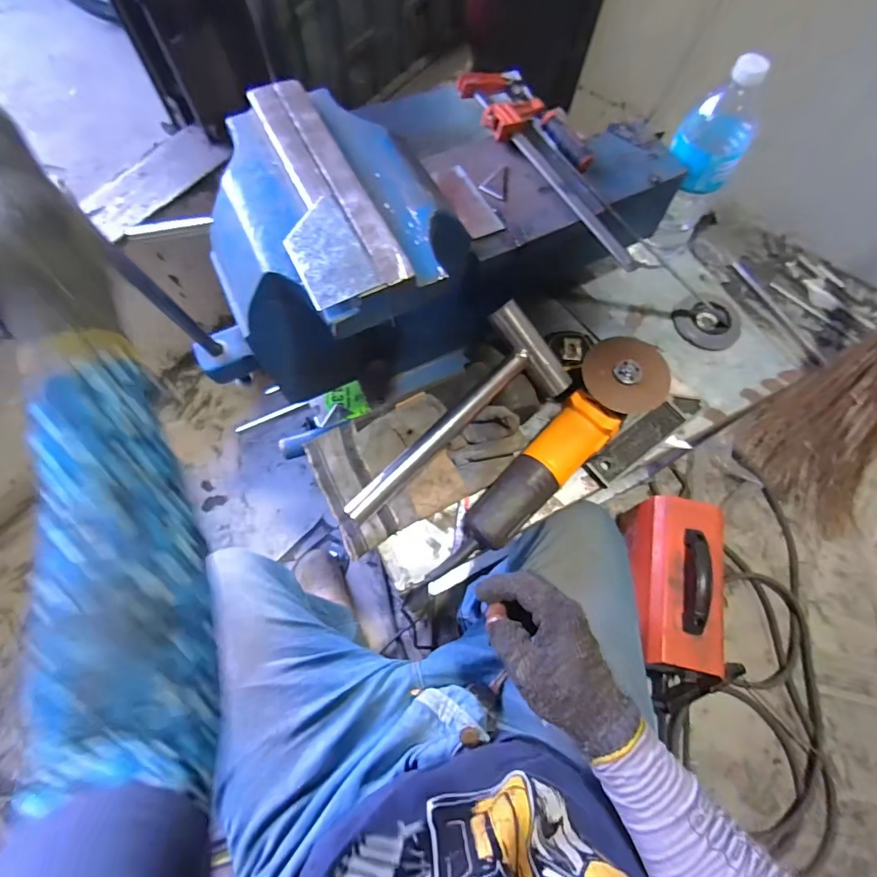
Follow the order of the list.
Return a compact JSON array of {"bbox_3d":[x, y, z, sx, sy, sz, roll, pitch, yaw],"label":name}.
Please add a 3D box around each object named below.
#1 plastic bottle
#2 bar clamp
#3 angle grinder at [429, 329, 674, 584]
[{"bbox_3d":[0.319,-0.325,0.585,0.085,0.253,0.066,-13,70,-6],"label":"plastic bottle"},{"bbox_3d":[0.132,-0.298,0.494,0.094,0.035,0.289,-32,73,-12],"label":"bar clamp"},{"bbox_3d":[0.120,0.037,0.512,0.084,0.084,0.323,39,74,13],"label":"angle grinder"}]

